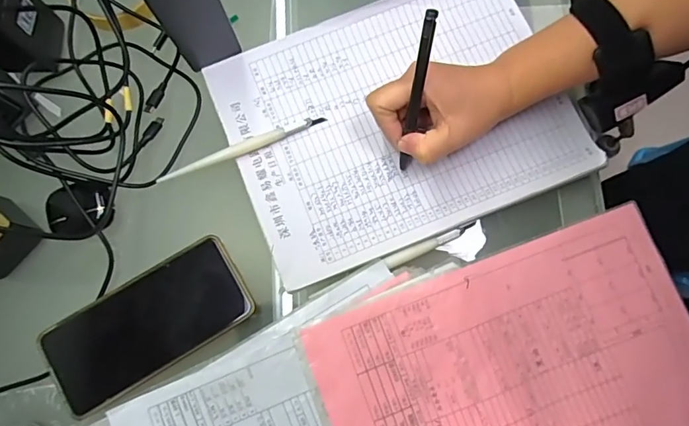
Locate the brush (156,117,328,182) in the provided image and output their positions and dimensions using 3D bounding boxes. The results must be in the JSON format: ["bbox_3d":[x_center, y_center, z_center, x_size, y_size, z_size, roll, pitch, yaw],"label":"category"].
[{"bbox_3d":[-0.089,-0.059,0.399,0.150,0.007,0.015,-23,79,-6],"label":"brush"}]

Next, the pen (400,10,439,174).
[{"bbox_3d":[0.053,-0.084,0.339,0.009,0.137,0.011,0,53,-1],"label":"pen"}]

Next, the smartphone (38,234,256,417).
[{"bbox_3d":[-0.159,0.090,0.367,0.162,0.008,0.076,-30,80,-8],"label":"smartphone"}]

